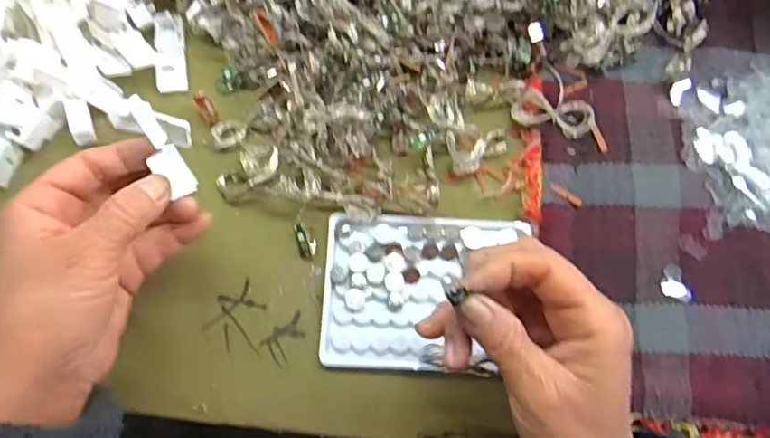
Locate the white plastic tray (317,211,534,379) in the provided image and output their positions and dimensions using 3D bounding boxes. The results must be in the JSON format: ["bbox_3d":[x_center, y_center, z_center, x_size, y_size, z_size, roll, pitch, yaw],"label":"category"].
[{"bbox_3d":[0.024,0.043,0.372,0.123,0.009,0.096,3,72,-1],"label":"white plastic tray"}]

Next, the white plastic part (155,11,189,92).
[{"bbox_3d":[-0.148,-0.116,0.416,0.020,0.004,0.058,-3,79,-20],"label":"white plastic part"}]

